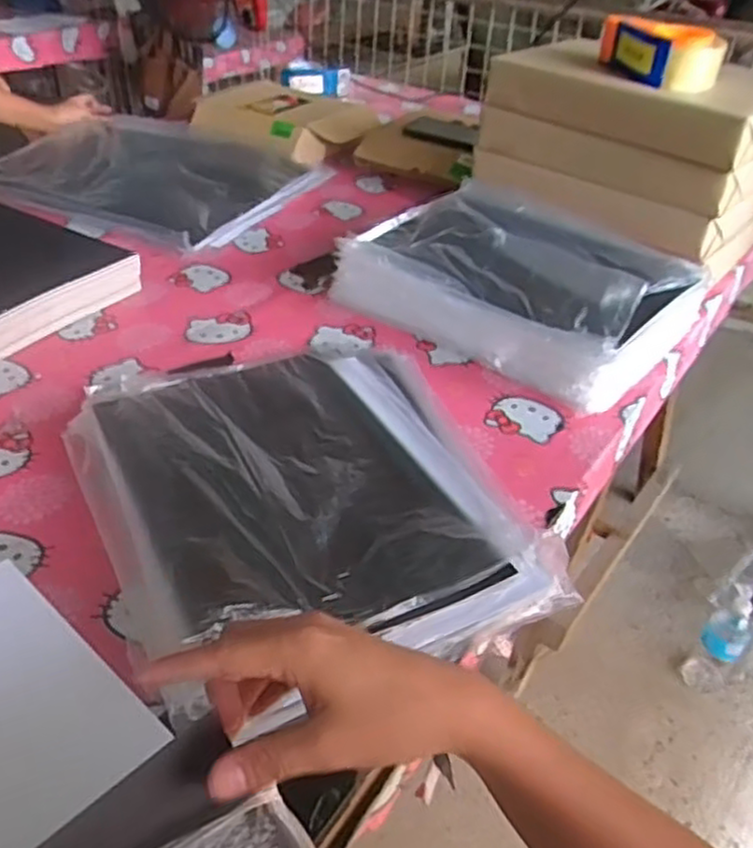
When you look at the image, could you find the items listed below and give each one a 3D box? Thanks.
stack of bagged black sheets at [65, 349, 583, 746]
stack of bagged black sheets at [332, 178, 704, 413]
[{"bbox_3d":[-0.073,0.053,0.666,0.357,0.034,0.436,-14,41,-17],"label":"stack of bagged black sheets"},{"bbox_3d":[0.182,-0.193,0.943,0.389,0.095,0.274,28,46,29],"label":"stack of bagged black sheets"}]

